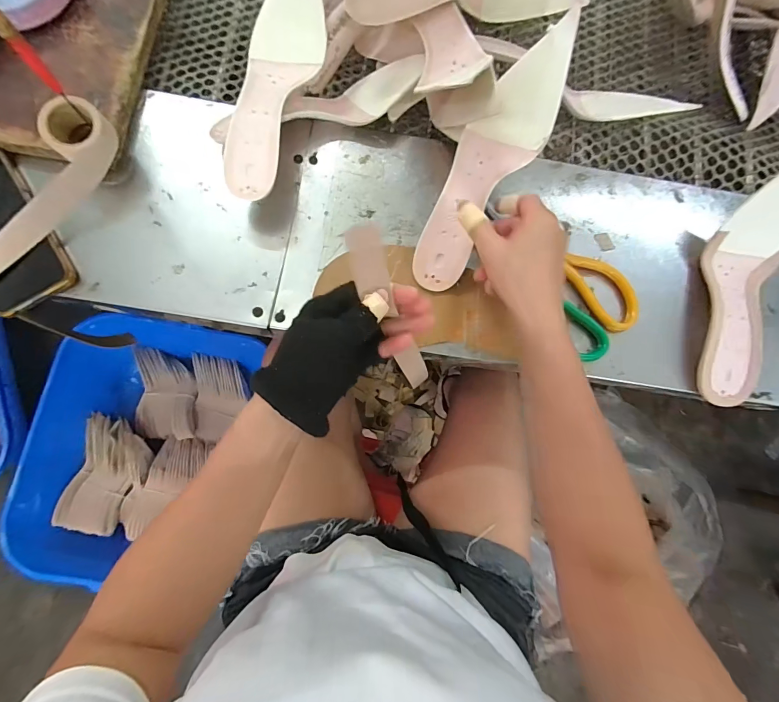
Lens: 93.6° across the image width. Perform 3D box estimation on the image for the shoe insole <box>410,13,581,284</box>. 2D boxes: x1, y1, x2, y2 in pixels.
[{"bbox_3d":[0.094,-0.173,0.349,0.072,0.051,0.240,28,97,1],"label":"shoe insole"}]

